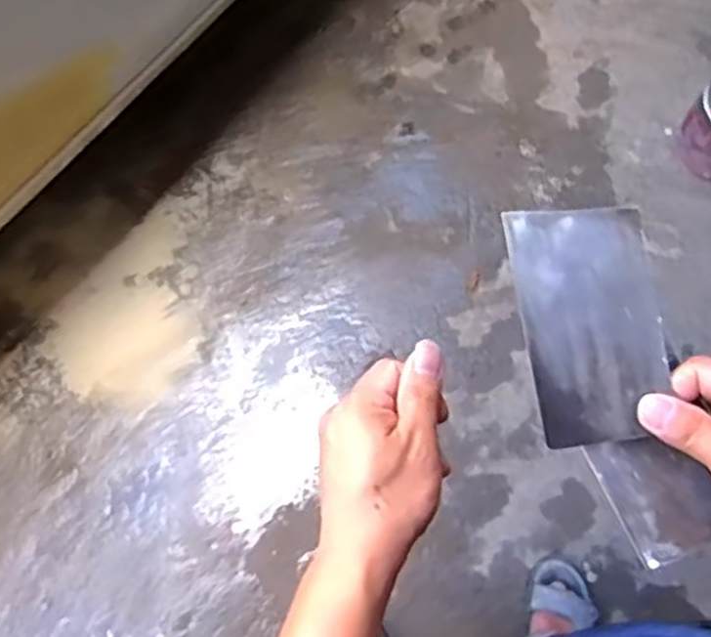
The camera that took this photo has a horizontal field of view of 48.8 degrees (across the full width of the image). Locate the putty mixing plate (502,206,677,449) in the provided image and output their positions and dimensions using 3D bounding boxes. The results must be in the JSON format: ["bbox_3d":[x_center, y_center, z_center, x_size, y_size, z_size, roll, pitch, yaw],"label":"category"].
[{"bbox_3d":[0.133,0.003,0.444,0.073,0.006,0.133,-12,94,11],"label":"putty mixing plate"}]

